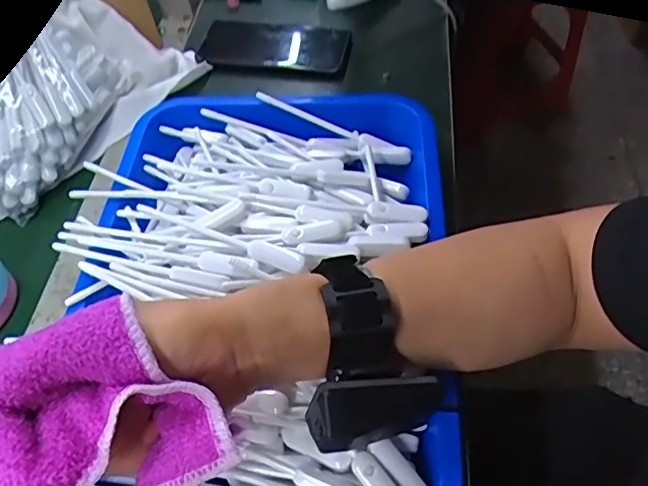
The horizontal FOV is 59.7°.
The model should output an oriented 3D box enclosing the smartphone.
[{"bbox_3d":[-0.056,-0.218,0.634,0.162,0.017,0.075,6,56,7],"label":"smartphone"}]

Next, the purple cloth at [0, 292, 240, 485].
[{"bbox_3d":[-0.106,0.082,0.257,0.099,0.061,0.102,-32,57,-17],"label":"purple cloth"}]

